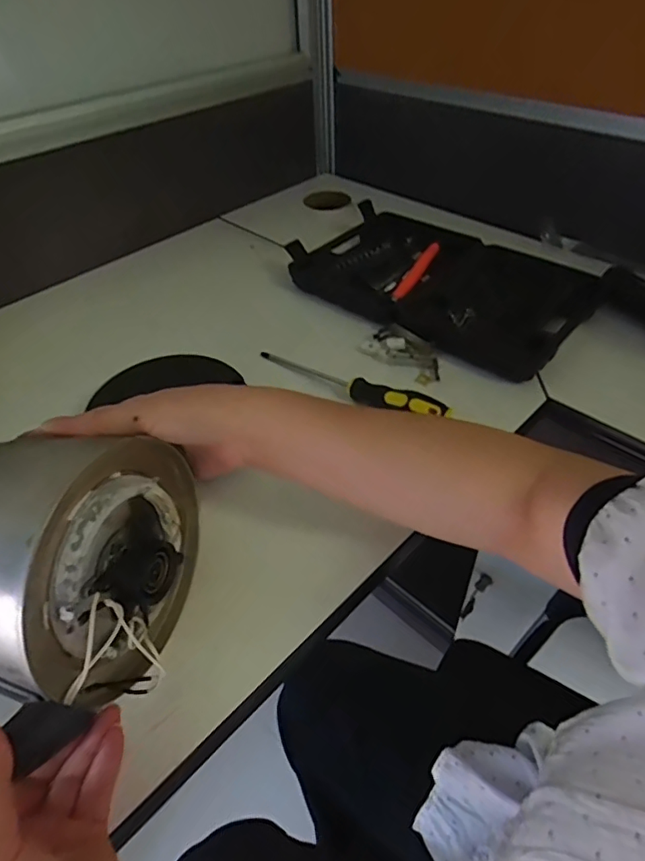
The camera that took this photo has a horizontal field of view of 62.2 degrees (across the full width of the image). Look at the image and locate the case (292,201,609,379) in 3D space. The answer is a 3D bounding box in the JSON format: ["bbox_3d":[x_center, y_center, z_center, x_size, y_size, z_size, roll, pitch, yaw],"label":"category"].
[{"bbox_3d":[0.140,-0.186,0.667,0.357,0.033,0.214,32,55,30],"label":"case"}]

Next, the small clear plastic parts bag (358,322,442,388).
[{"bbox_3d":[0.089,-0.085,0.575,0.050,0.015,0.095,-35,53,-28],"label":"small clear plastic parts bag"}]

